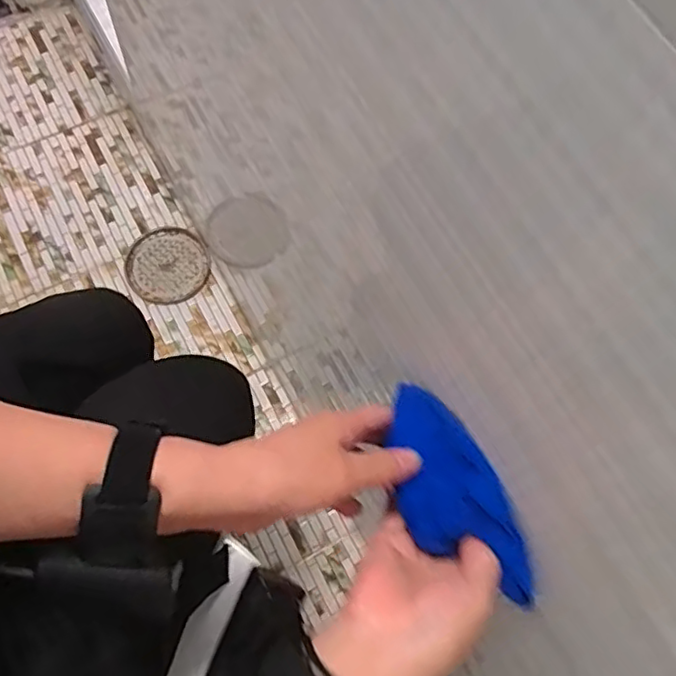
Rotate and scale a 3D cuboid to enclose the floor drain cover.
[{"bbox_3d":[-0.298,-0.128,1.107,0.139,0.011,0.145,-32,72,-13],"label":"floor drain cover"}]

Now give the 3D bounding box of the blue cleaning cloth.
[{"bbox_3d":[0.067,0.097,0.376,0.055,0.038,0.142,-27,75,-11],"label":"blue cleaning cloth"}]

